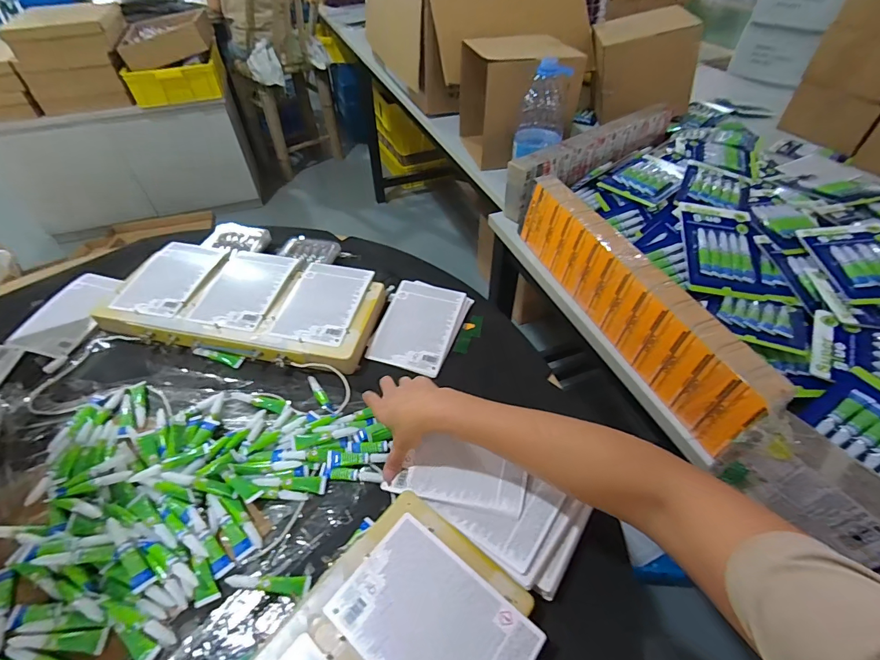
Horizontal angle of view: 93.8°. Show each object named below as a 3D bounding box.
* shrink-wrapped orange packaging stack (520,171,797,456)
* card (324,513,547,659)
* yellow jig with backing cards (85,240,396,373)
[{"bbox_3d":[0.279,-0.063,0.637,0.058,0.118,0.516,-14,48,-12],"label":"shrink-wrapped orange packaging stack"},{"bbox_3d":[-0.007,0.268,0.376,0.169,0.005,0.113,31,55,26],"label":"card"},{"bbox_3d":[-0.303,-0.046,0.674,0.406,0.044,0.203,10,48,9],"label":"yellow jig with backing cards"}]

